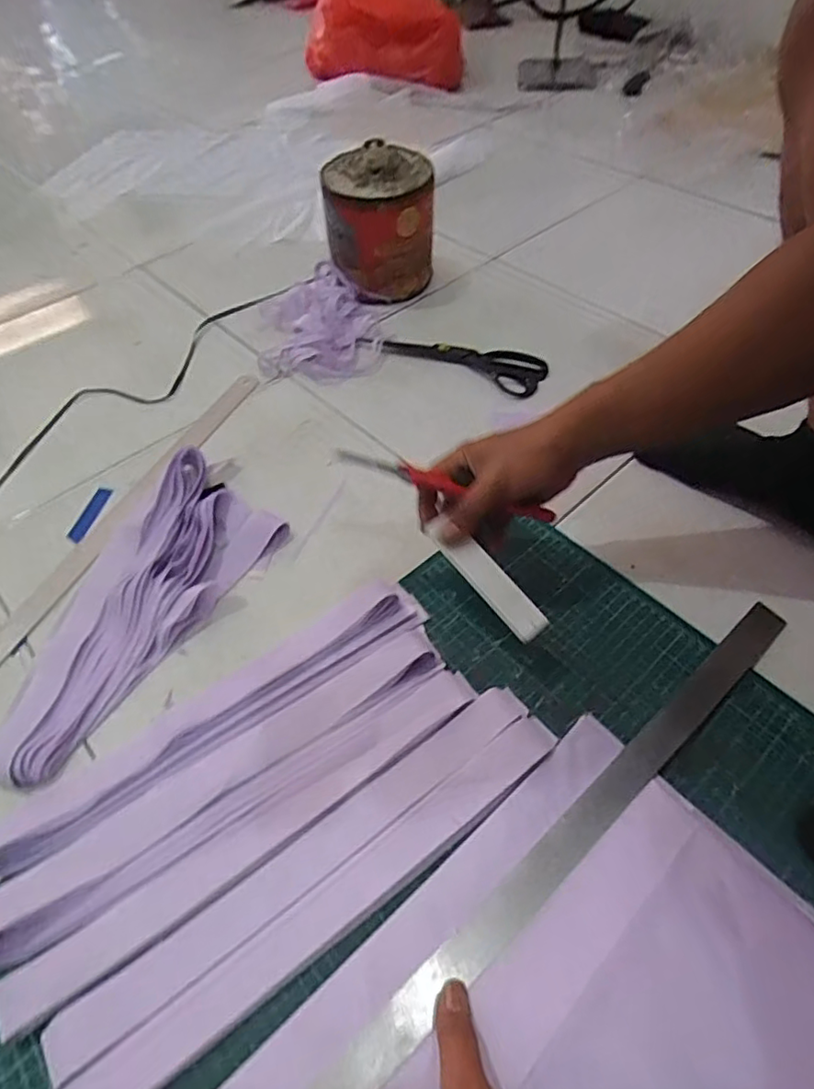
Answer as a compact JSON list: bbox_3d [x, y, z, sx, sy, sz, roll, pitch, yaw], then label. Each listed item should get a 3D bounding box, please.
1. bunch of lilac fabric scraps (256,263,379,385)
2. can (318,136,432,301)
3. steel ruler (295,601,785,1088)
[{"bbox_3d":[-0.121,-0.303,0.797,0.157,0.035,0.212,-7,53,-3],"label":"bunch of lilac fabric scraps"},{"bbox_3d":[-0.035,-0.434,0.806,0.142,0.169,0.114,-14,53,-8],"label":"can"},{"bbox_3d":[0.080,0.224,0.399,0.605,0.010,0.036,-35,59,-22],"label":"steel ruler"}]

